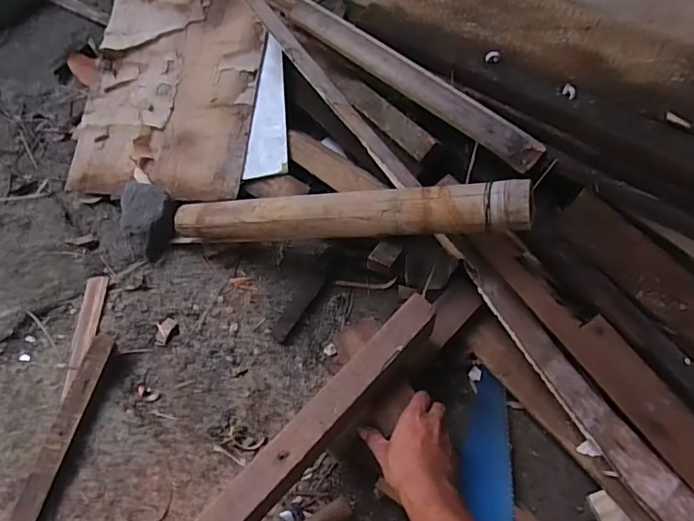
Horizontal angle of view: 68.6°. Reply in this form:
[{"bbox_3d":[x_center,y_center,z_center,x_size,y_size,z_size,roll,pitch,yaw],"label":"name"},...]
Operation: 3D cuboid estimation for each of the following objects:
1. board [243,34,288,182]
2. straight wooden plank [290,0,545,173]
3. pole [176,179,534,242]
[{"bbox_3d":[-0.129,-0.264,0.881,0.071,0.006,0.249,3,82,13],"label":"board"},{"bbox_3d":[0.089,-0.273,0.756,0.451,0.032,0.042,40,68,17],"label":"straight wooden plank"},{"bbox_3d":[-0.022,-0.061,0.718,0.528,0.059,0.058,-1,59,23],"label":"pole"}]

